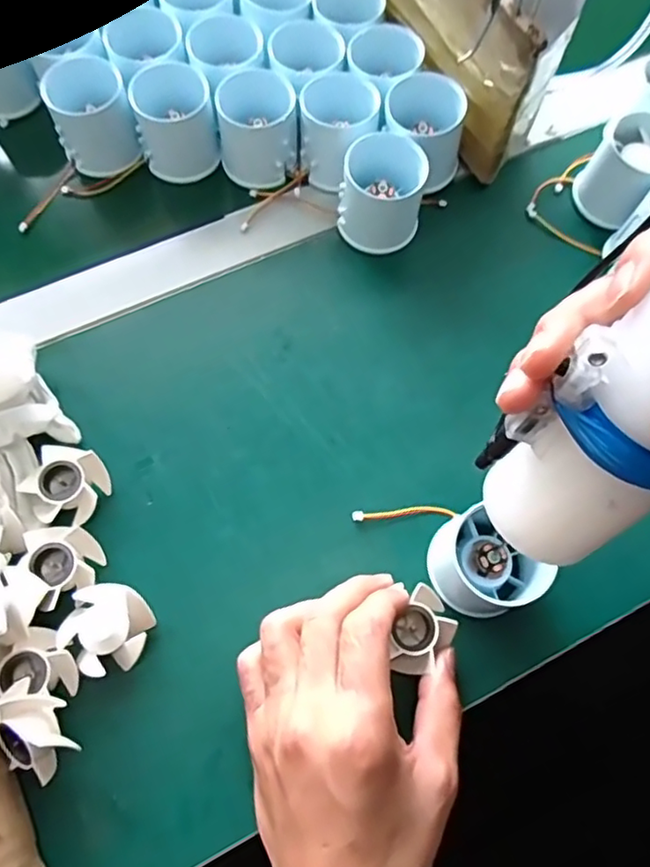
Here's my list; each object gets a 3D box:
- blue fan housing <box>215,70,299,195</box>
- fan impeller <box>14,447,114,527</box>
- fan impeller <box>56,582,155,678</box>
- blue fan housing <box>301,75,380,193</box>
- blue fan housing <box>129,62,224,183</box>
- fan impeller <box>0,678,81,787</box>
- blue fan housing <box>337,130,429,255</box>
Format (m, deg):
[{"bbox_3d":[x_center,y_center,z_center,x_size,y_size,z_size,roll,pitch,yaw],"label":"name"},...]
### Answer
[{"bbox_3d":[-0.046,-0.209,0.414,0.051,0.046,0.059,-4,69,-3],"label":"blue fan housing"},{"bbox_3d":[-0.142,0.029,0.335,0.038,0.019,0.042,18,69,6],"label":"fan impeller"},{"bbox_3d":[-0.112,0.100,0.311,0.042,0.017,0.043,0,69,-1],"label":"fan impeller"},{"bbox_3d":[0.009,-0.201,0.407,0.054,0.048,0.059,-36,74,-14],"label":"blue fan housing"},{"bbox_3d":[-0.101,-0.209,0.414,0.054,0.056,0.051,-11,69,-6],"label":"blue fan housing"},{"bbox_3d":[-0.137,0.141,0.285,0.033,0.036,0.044,-28,72,-12],"label":"fan impeller"},{"bbox_3d":[0.037,-0.156,0.393,0.054,0.053,0.057,9,69,2],"label":"blue fan housing"}]

